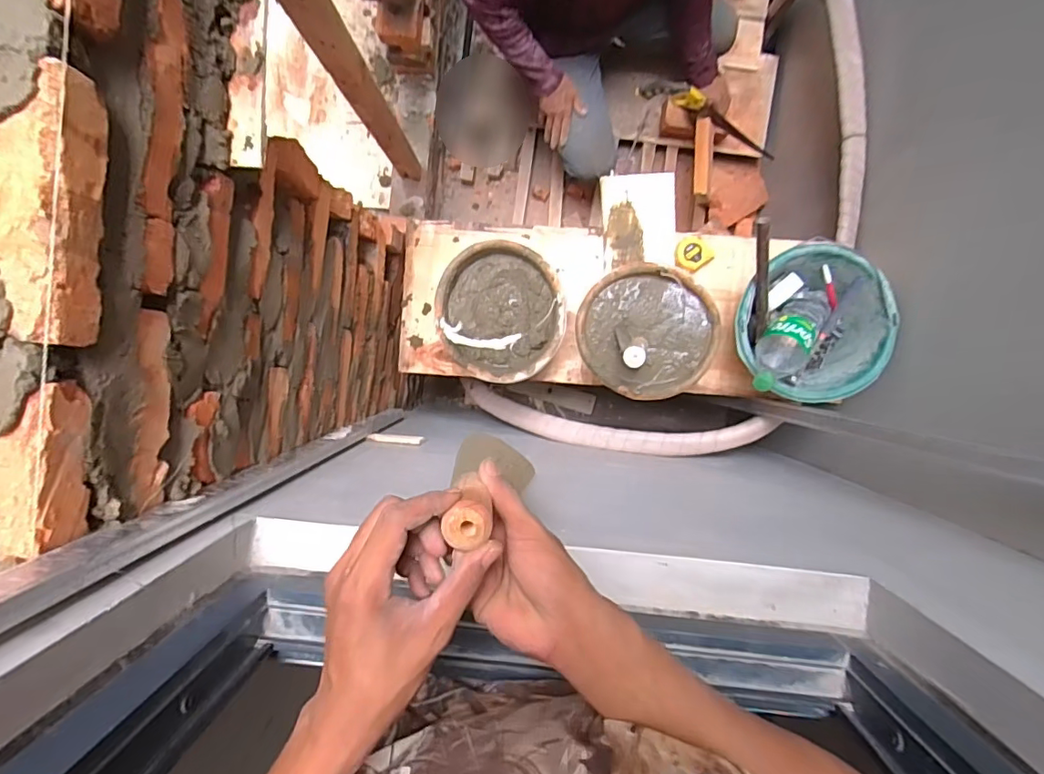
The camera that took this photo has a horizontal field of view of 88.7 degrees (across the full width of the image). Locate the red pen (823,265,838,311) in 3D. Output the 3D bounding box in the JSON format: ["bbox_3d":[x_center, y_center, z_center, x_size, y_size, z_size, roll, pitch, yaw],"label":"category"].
[{"bbox_3d":[0.588,-0.190,1.017,0.010,0.013,0.088,-15,94,2],"label":"red pen"}]

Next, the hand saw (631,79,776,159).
[{"bbox_3d":[0.525,-0.739,1.486,0.498,0.102,0.052,7,96,-35],"label":"hand saw"}]

